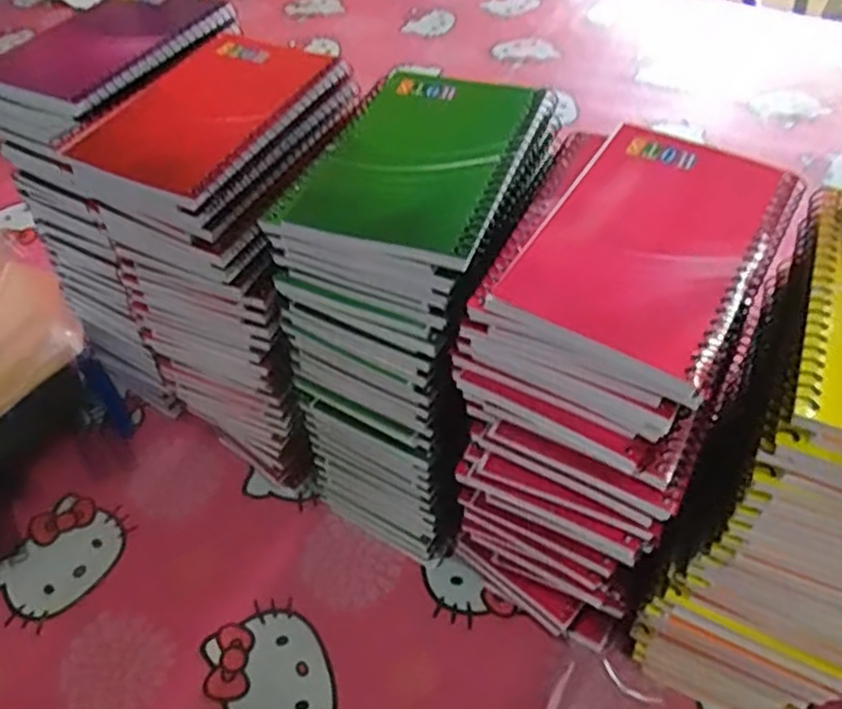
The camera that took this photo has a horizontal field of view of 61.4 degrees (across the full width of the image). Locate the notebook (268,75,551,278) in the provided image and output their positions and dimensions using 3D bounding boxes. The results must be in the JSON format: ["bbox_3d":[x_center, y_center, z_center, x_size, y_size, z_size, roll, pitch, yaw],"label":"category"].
[{"bbox_3d":[-0.001,-0.091,0.324,0.092,0.013,0.127,17,52,16],"label":"notebook"}]

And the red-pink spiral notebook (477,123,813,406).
[{"bbox_3d":[0.093,-0.044,0.286,0.083,0.021,0.128,26,55,22],"label":"red-pink spiral notebook"}]

